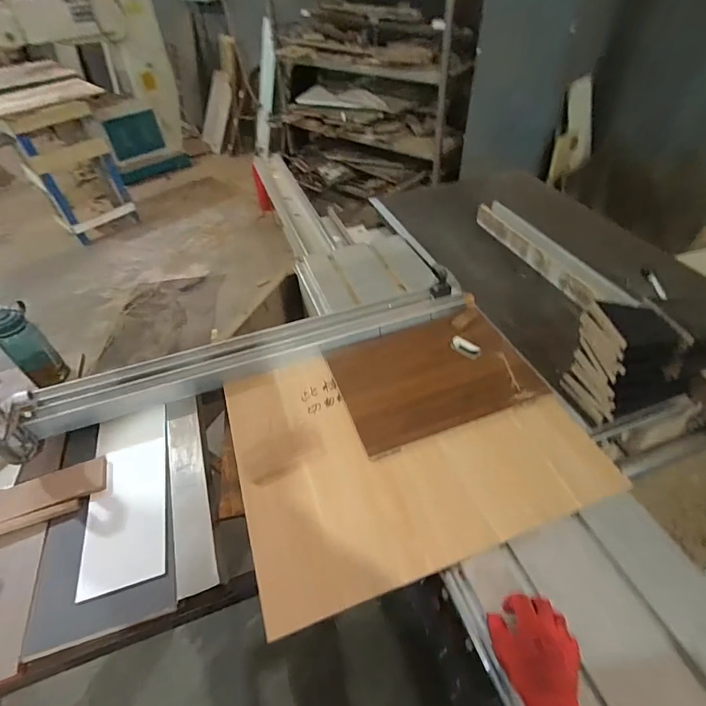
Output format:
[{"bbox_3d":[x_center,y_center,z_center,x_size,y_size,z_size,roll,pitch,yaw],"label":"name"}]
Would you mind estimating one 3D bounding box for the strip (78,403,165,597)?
[{"bbox_3d":[-0.466,0.281,0.851,0.151,0.013,0.381,-15,46,-9],"label":"strip"}]

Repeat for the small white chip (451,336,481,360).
[{"bbox_3d":[0.272,-0.016,0.990,0.079,0.023,0.034,30,57,28],"label":"small white chip"}]

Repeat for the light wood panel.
[{"bbox_3d":[0.098,0.161,0.854,0.660,0.024,0.529,-17,49,-9],"label":"light wood panel"}]

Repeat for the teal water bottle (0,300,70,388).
[{"bbox_3d":[-0.795,-0.011,1.016,0.077,0.236,0.101,28,57,27],"label":"teal water bottle"}]

